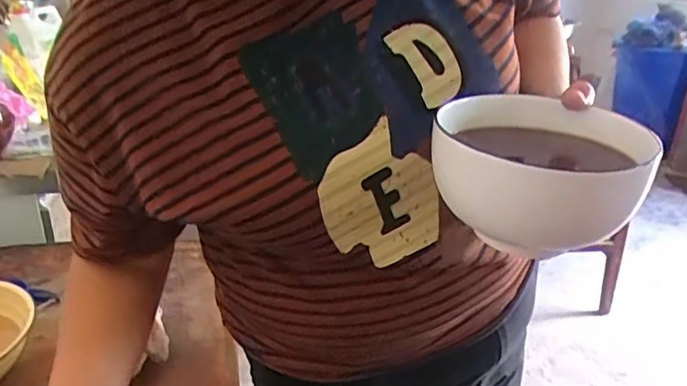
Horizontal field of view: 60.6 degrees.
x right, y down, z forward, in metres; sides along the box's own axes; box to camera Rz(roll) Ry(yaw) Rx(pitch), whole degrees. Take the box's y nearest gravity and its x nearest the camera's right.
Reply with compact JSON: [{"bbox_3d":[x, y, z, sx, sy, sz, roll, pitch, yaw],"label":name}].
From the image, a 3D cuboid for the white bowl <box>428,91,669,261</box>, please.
[{"bbox_3d":[0.143,-0.016,0.441,0.141,0.081,0.141,5,22,-2],"label":"white bowl"}]

